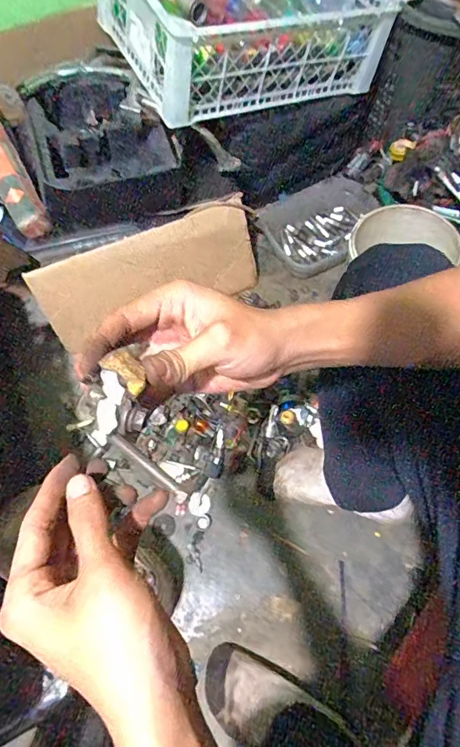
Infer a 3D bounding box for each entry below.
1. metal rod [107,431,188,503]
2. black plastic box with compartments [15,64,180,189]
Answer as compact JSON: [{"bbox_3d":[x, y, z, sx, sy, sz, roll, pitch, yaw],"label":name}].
[{"bbox_3d":[-0.046,0.051,0.245,0.054,0.009,0.006,35,71,17],"label":"metal rod"},{"bbox_3d":[-0.237,-0.434,0.782,0.228,0.100,0.213,-21,66,-7],"label":"black plastic box with compartments"}]

